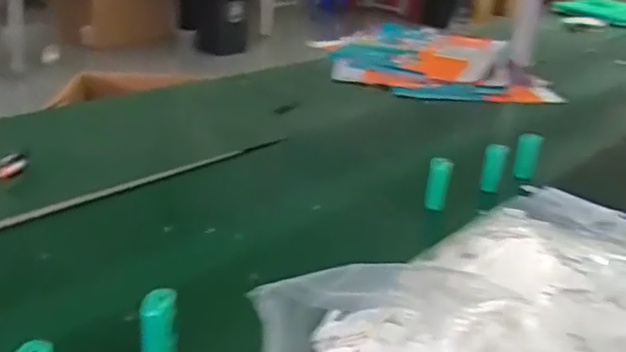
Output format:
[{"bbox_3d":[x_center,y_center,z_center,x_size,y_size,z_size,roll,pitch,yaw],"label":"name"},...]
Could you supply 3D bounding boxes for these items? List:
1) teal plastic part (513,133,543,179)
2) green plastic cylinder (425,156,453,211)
[{"bbox_3d":[0.353,-0.034,1.056,0.036,0.075,0.033,13,25,18],"label":"teal plastic part"},{"bbox_3d":[0.174,0.010,0.885,0.031,0.068,0.030,10,24,11],"label":"green plastic cylinder"}]

